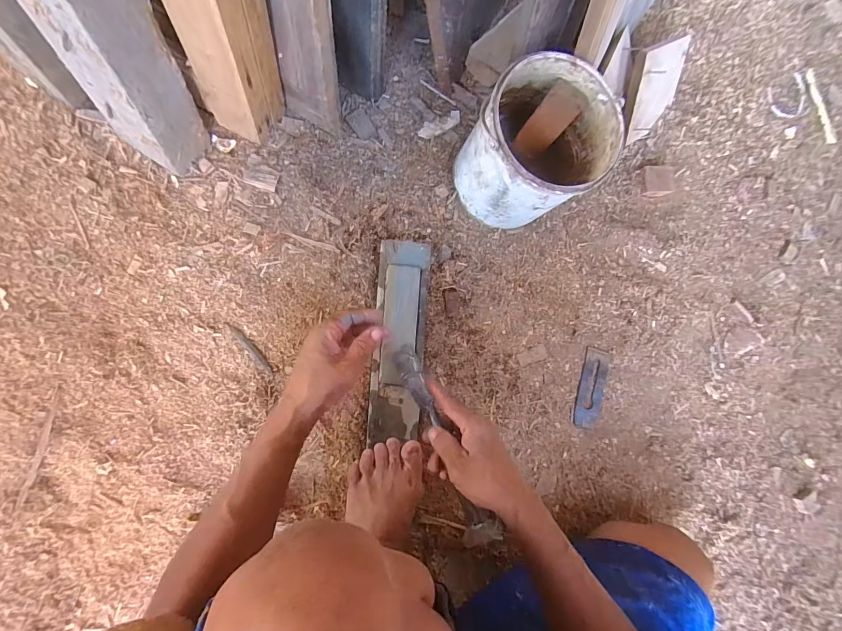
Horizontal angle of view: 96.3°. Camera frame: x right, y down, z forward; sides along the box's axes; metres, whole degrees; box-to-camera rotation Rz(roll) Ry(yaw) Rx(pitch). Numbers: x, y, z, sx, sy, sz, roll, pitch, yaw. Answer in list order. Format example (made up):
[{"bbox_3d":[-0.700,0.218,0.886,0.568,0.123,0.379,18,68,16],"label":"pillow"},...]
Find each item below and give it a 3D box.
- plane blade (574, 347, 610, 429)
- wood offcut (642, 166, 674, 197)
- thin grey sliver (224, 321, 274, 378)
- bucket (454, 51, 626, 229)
[{"bbox_3d":[0.296,0.126,0.652,0.050,0.004,0.134,15,82,-4],"label":"plane blade"},{"bbox_3d":[0.433,-0.245,0.689,0.067,0.024,0.049,-8,88,-8],"label":"wood offcut"},{"bbox_3d":[-0.260,0.052,0.573,0.015,0.009,0.105,-43,93,-8],"label":"thin grey sliver"},{"bbox_3d":[0.160,-0.240,0.562,0.176,0.188,0.166,0,87,-6],"label":"bucket"}]

